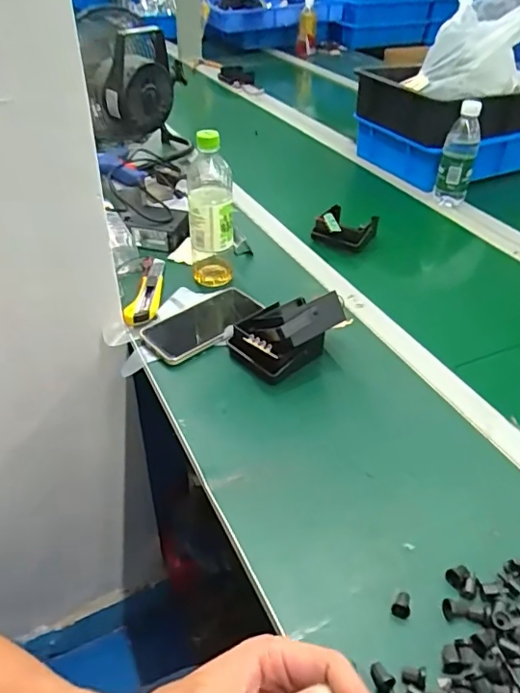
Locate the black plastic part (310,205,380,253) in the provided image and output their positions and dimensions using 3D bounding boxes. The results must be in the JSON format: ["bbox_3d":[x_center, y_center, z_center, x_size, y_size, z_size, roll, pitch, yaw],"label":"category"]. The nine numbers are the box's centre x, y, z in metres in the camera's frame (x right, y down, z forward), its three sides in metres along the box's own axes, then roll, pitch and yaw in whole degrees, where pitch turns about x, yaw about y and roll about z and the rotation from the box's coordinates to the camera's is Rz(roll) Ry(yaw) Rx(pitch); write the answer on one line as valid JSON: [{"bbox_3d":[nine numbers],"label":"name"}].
[{"bbox_3d":[0.148,-0.211,0.948,0.095,0.060,0.099,23,44,24],"label":"black plastic part"}]

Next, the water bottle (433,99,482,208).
[{"bbox_3d":[0.370,-0.352,1.011,0.062,0.178,0.056,13,41,15],"label":"water bottle"}]

